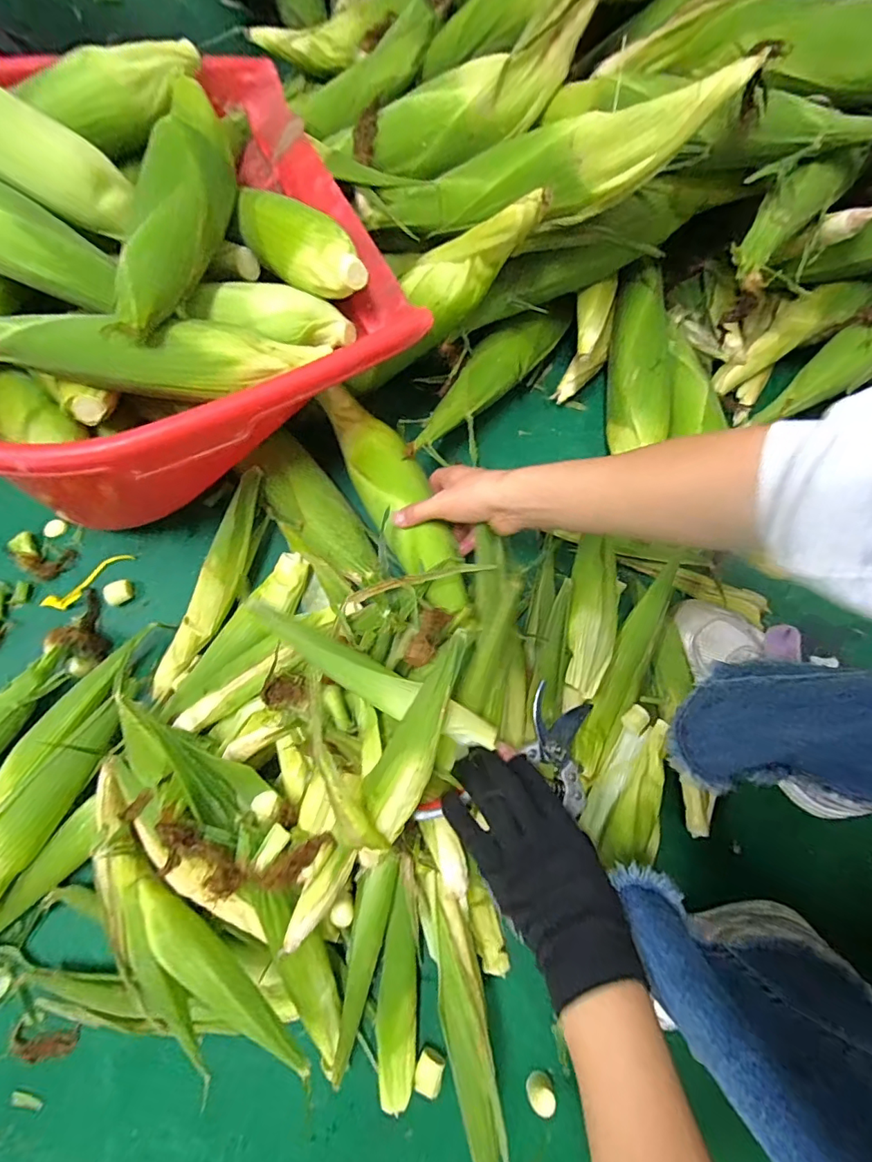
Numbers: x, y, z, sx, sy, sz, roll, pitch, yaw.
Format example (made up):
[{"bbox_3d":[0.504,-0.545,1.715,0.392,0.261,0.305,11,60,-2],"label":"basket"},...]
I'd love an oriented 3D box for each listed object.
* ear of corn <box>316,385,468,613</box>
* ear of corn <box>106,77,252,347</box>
[{"bbox_3d":[-0.041,-0.089,0.517,0.067,0.053,0.272,-27,71,-7],"label":"ear of corn"},{"bbox_3d":[-0.220,-0.330,0.433,0.078,0.052,0.290,5,75,2],"label":"ear of corn"}]

